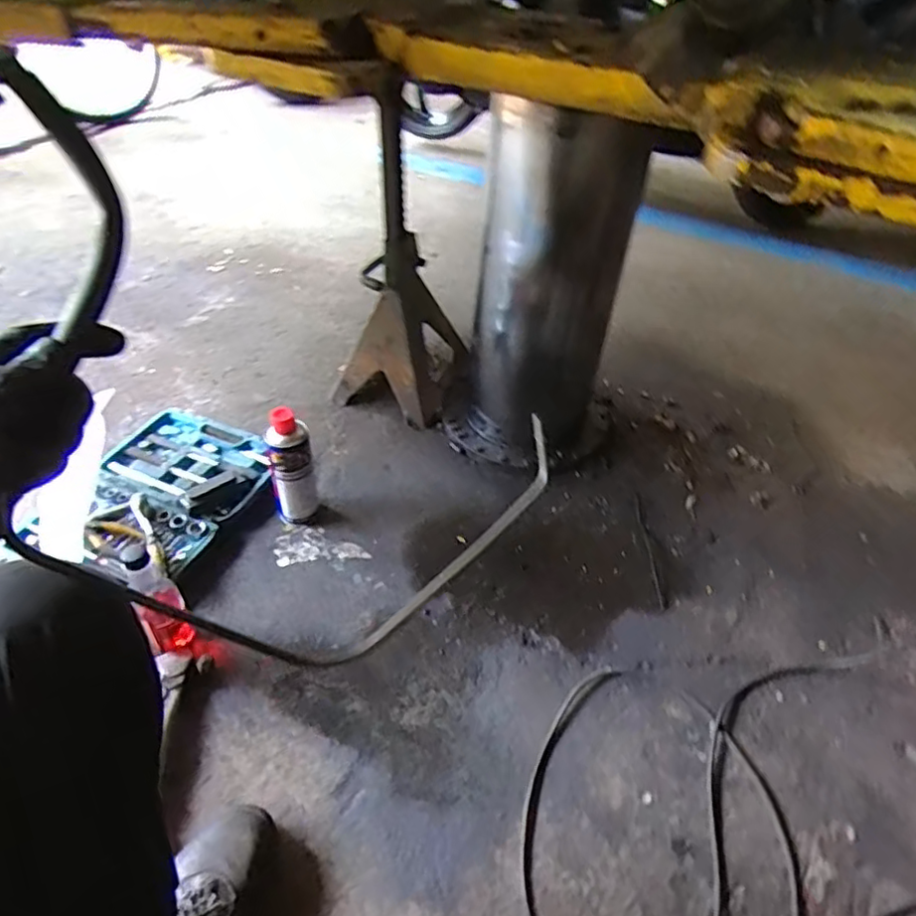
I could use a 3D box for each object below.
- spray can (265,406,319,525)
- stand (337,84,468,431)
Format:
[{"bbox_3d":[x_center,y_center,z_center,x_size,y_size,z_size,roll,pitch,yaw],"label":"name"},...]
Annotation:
[{"bbox_3d":[-0.266,0.009,1.005,0.068,0.211,0.081,-15,45,-17],"label":"spray can"},{"bbox_3d":[-0.109,-0.310,1.068,0.250,0.531,0.201,-4,43,-6],"label":"stand"}]

